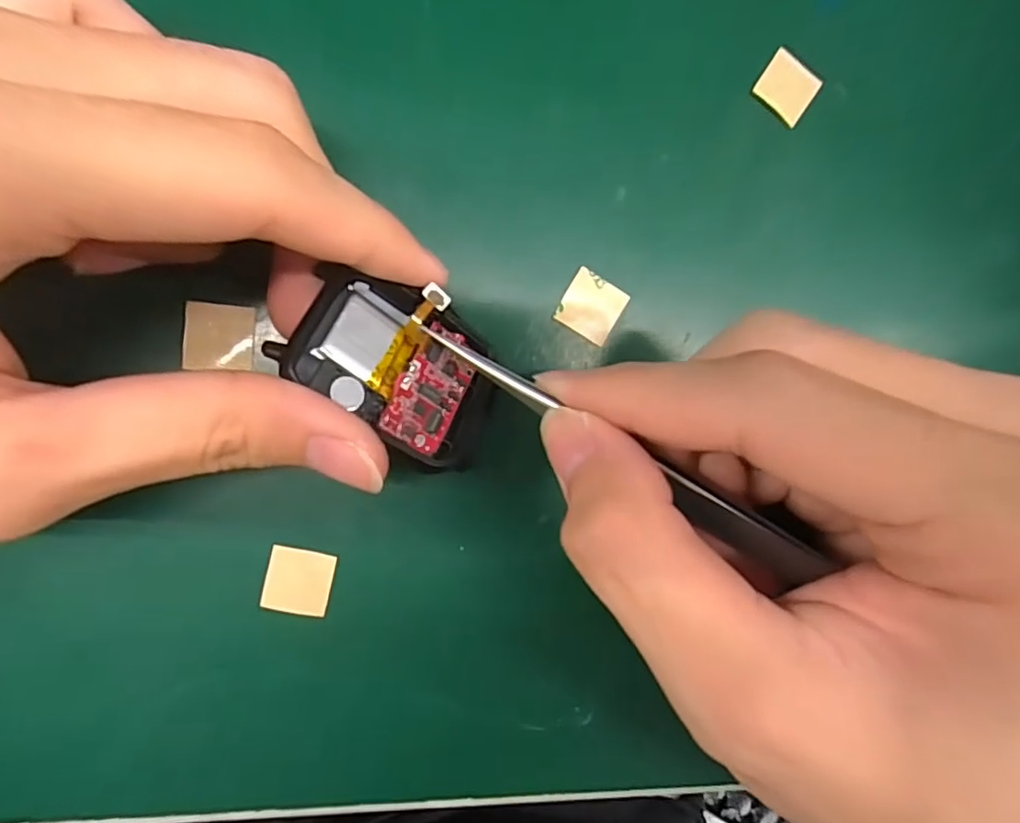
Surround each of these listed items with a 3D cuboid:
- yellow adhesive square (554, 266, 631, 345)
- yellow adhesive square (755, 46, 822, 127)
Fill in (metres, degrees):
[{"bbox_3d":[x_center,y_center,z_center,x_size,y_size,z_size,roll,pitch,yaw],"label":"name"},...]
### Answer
[{"bbox_3d":[0.021,-0.027,0.151,0.015,0.004,0.015,31,86,-9],"label":"yellow adhesive square"},{"bbox_3d":[0.075,-0.087,0.159,0.015,0.004,0.015,36,84,-9],"label":"yellow adhesive square"}]

